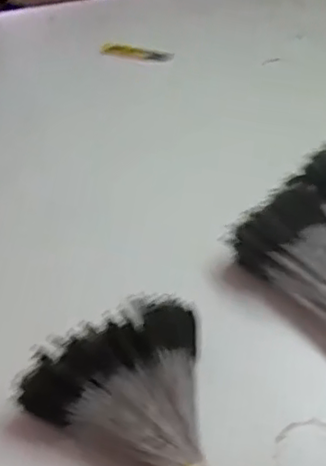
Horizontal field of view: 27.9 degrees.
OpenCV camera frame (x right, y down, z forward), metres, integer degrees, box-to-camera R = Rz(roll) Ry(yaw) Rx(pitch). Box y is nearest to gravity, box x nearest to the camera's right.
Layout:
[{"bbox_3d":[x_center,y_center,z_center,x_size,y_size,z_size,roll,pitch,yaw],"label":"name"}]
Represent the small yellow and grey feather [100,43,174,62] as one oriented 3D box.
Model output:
[{"bbox_3d":[-0.044,-0.305,1.105,0.124,0.018,0.022,6,43,13],"label":"small yellow and grey feather"}]

